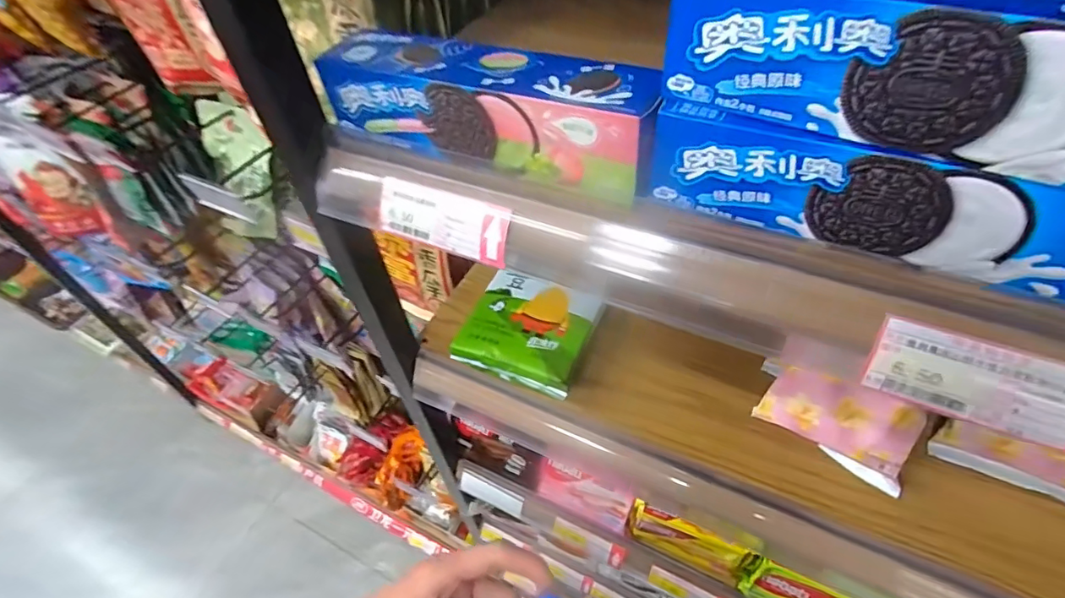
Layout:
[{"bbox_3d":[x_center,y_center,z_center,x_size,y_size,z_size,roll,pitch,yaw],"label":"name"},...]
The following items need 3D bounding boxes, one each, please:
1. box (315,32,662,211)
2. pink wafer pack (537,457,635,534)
[{"bbox_3d":[-0.028,-0.111,0.306,0.206,0.055,0.046,20,53,21],"label":"box"},{"bbox_3d":[0.068,0.236,0.650,0.120,0.061,0.030,15,20,29],"label":"pink wafer pack"}]

